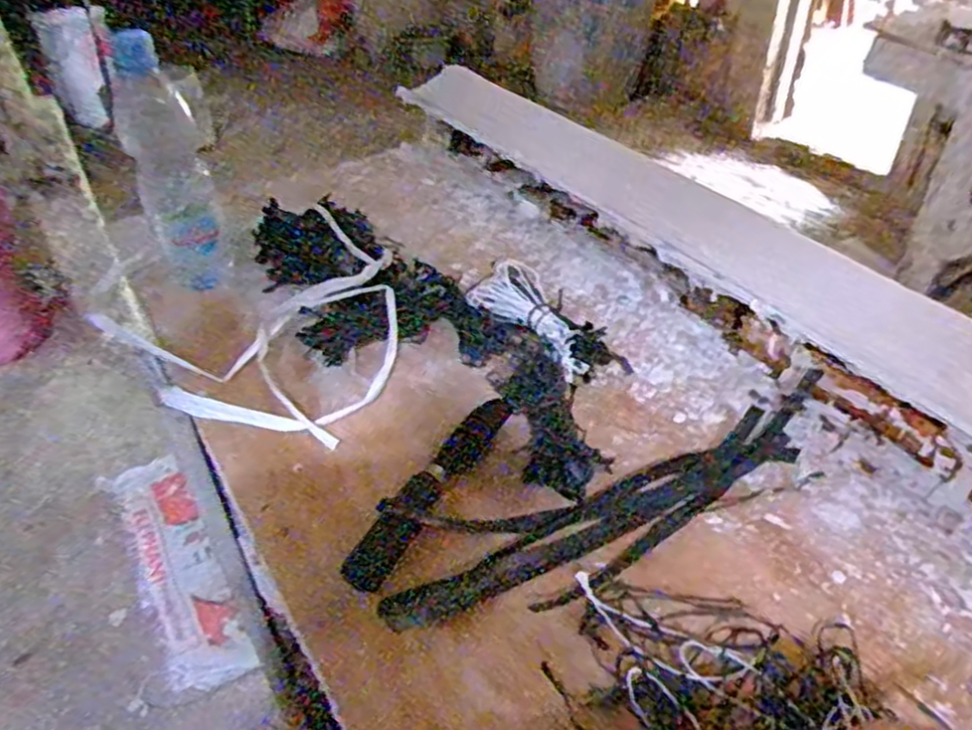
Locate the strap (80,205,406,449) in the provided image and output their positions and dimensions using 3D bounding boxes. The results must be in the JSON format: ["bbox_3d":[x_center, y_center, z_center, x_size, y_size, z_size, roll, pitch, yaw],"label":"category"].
[{"bbox_3d":[-0.184,-0.037,0.671,0.247,0.052,0.262,-31,49,-30],"label":"strap"}]

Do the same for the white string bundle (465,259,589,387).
[{"bbox_3d":[0.047,-0.042,0.663,0.061,0.045,0.146,-26,47,-26],"label":"white string bundle"}]

